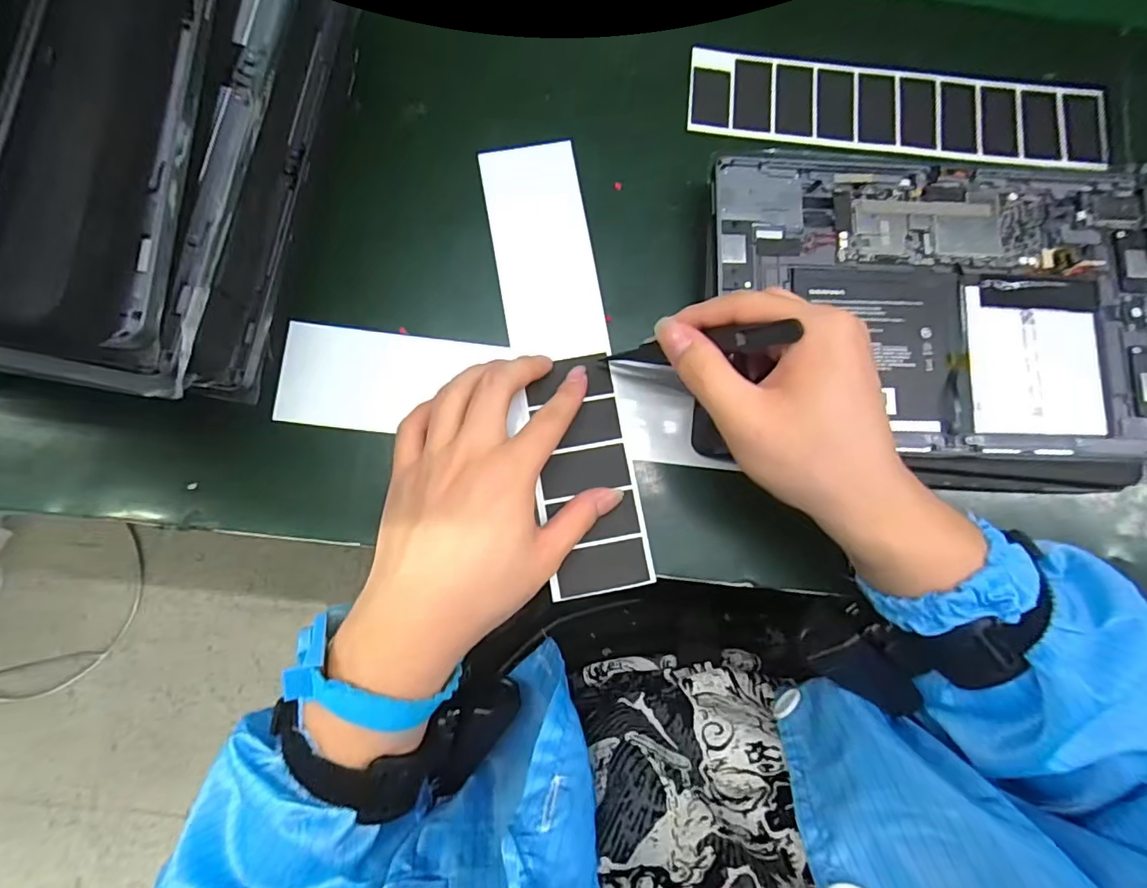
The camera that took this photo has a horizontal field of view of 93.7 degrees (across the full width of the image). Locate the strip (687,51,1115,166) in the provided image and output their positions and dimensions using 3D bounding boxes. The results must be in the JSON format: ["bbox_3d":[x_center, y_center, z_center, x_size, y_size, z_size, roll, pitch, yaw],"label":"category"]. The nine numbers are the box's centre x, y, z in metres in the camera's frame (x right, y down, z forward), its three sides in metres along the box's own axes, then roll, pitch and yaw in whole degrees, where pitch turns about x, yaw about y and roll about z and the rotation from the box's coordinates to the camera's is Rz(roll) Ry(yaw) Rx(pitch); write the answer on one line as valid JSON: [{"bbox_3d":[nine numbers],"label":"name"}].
[{"bbox_3d":[0.206,-0.214,0.343,0.260,0.009,0.058,5,84,-1],"label":"strip"}]

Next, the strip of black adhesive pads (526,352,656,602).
[{"bbox_3d":[0.008,0.016,0.302,0.054,0.007,0.130,-8,82,-1],"label":"strip of black adhesive pads"}]

